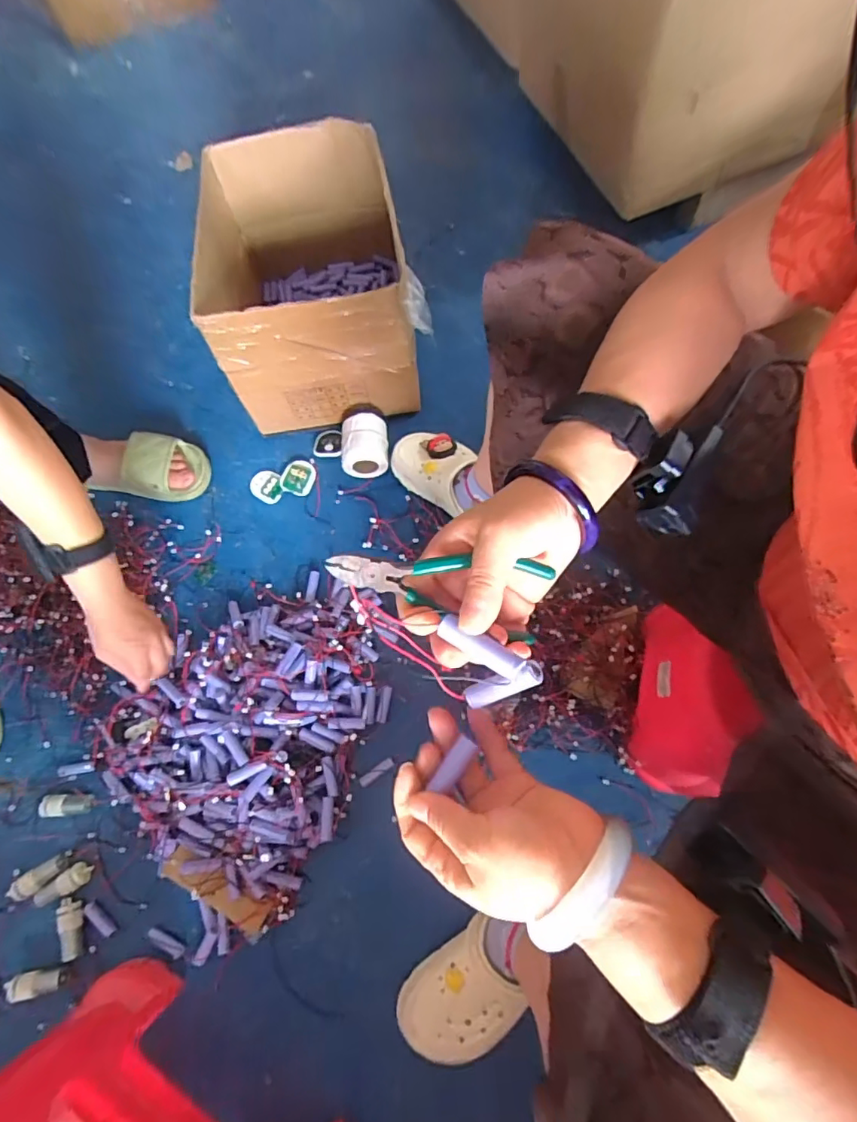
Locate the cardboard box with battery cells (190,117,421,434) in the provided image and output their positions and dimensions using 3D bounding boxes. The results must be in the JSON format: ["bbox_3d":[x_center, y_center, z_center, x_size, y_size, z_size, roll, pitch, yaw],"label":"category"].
[{"bbox_3d":[-0.185,-0.445,0.835,0.274,0.266,0.384,-10,71,-1],"label":"cardboard box with battery cells"}]

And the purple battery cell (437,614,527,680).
[{"bbox_3d":[0.028,0.045,0.282,0.048,0.011,0.014,29,75,19],"label":"purple battery cell"}]

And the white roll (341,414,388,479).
[{"bbox_3d":[-0.100,-0.181,0.833,0.071,0.074,0.077,-3,71,1],"label":"white roll"}]

